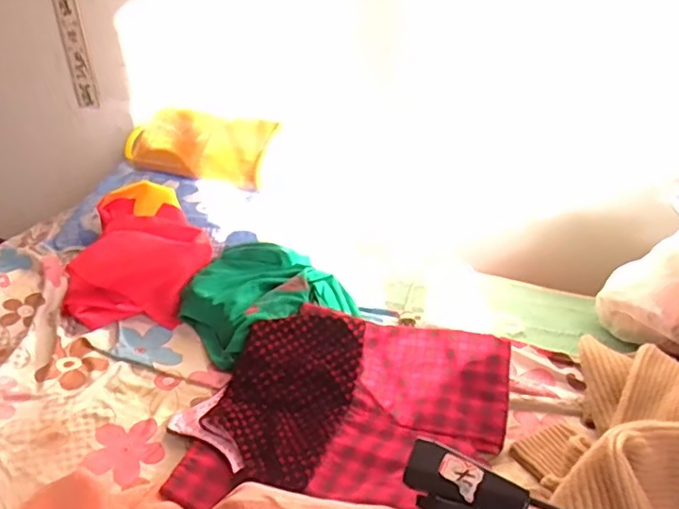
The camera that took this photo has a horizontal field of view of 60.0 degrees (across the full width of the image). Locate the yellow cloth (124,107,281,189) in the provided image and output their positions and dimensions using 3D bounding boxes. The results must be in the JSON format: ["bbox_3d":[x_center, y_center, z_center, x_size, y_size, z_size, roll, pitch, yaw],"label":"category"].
[{"bbox_3d":[-0.285,-0.221,1.199,0.315,0.094,0.118,12,34,19],"label":"yellow cloth"}]

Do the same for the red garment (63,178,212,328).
[{"bbox_3d":[-0.375,0.002,1.078,0.252,0.155,0.256,-13,34,-19],"label":"red garment"}]

